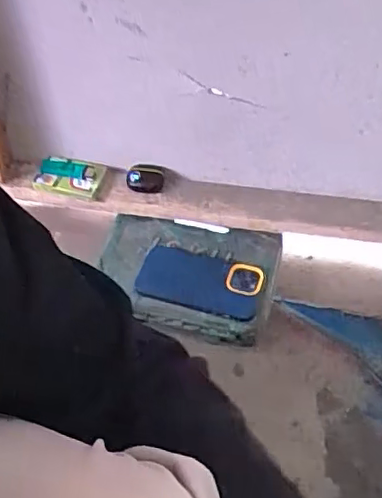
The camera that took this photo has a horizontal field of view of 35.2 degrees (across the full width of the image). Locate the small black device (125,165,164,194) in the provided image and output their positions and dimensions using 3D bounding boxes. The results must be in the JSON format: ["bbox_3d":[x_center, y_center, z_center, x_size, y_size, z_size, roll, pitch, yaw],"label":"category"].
[{"bbox_3d":[-0.066,-0.102,0.853,0.053,0.026,0.034,-3,53,2],"label":"small black device"}]

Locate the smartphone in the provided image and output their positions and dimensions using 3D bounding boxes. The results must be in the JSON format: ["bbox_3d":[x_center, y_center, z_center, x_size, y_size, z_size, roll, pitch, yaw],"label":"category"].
[{"bbox_3d":[0.010,0.045,0.815,0.166,0.015,0.094,13,55,13],"label":"smartphone"}]

